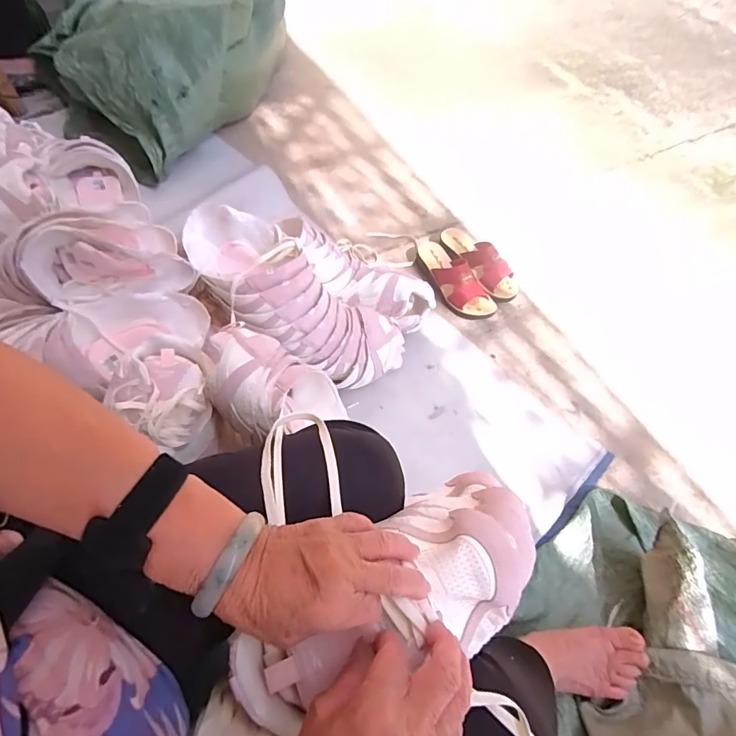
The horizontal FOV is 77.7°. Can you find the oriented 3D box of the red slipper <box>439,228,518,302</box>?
[{"bbox_3d":[0.254,-0.245,1.036,0.088,0.067,0.218,-27,66,-17],"label":"red slipper"}]

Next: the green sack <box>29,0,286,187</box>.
[{"bbox_3d":[-0.452,-0.818,1.155,0.455,0.309,0.653,31,63,14],"label":"green sack"}]

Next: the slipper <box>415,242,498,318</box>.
[{"bbox_3d":[0.188,-0.205,1.000,0.091,0.076,0.227,-24,65,-15],"label":"slipper"}]

